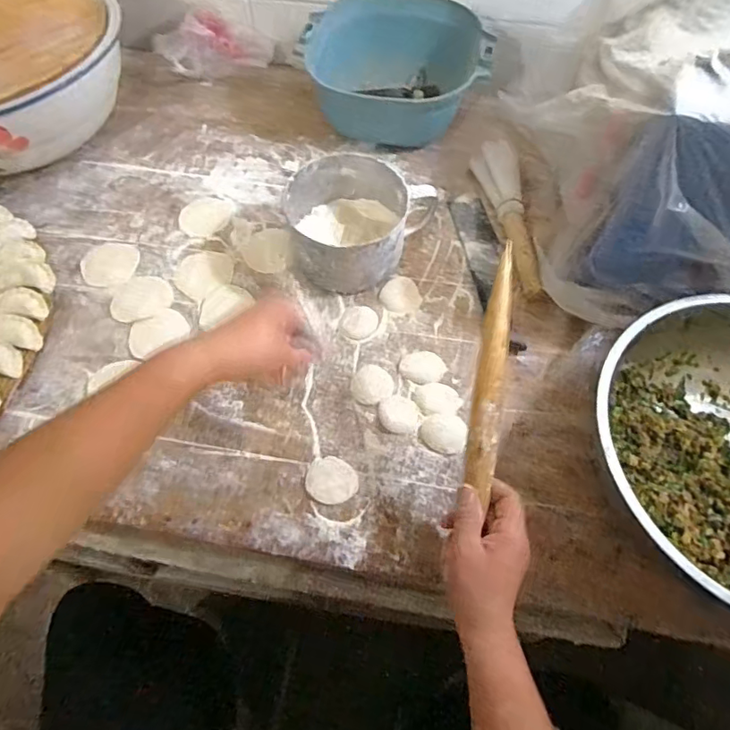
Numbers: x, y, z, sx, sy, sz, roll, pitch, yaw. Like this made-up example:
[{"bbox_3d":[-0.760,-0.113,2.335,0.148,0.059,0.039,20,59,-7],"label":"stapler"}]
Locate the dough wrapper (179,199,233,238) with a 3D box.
[{"bbox_3d":[-0.211,-0.198,0.714,0.070,0.004,0.061,-30,65,-15],"label":"dough wrapper"}]

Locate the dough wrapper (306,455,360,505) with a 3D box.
[{"bbox_3d":[-0.033,0.116,0.543,0.052,0.005,0.046,14,62,8],"label":"dough wrapper"}]

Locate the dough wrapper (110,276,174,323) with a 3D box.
[{"bbox_3d":[-0.271,-0.083,0.649,0.071,0.004,0.065,0,61,0],"label":"dough wrapper"}]

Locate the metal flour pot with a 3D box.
[{"bbox_3d":[-0.021,-0.166,0.652,0.145,0.088,0.153,0,61,0],"label":"metal flour pot"}]

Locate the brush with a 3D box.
[{"bbox_3d":[0.189,-0.194,0.699,0.050,0.032,0.252,-6,61,-3],"label":"brush"}]

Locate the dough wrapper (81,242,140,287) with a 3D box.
[{"bbox_3d":[-0.319,-0.127,0.675,0.068,0.004,0.067,0,61,0],"label":"dough wrapper"}]

